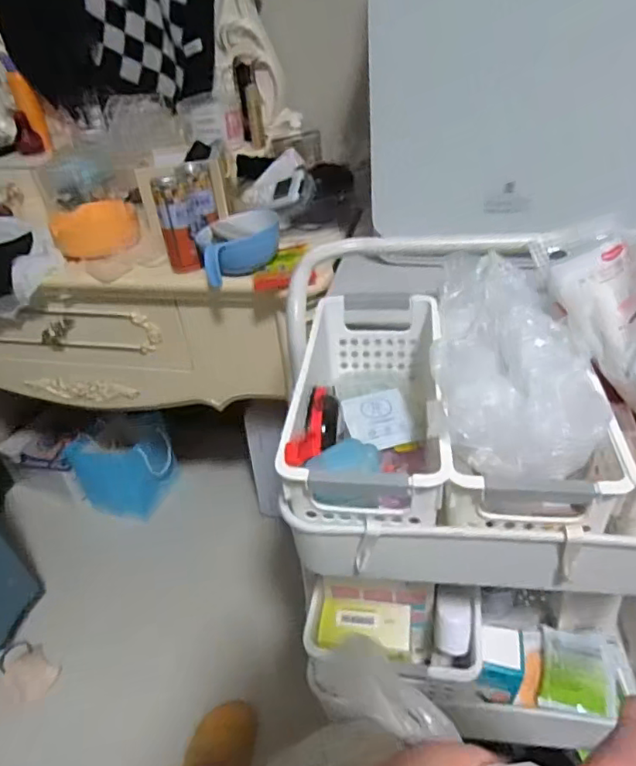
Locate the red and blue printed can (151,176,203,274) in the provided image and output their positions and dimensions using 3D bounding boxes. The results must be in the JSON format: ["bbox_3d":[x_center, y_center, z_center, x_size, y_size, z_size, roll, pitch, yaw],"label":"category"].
[{"bbox_3d":[-0.204,-0.227,0.821,0.049,0.135,0.041,-16,36,-14],"label":"red and blue printed can"}]

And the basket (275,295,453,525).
[{"bbox_3d":[0.049,0.029,0.542,0.130,0.113,0.277,-1,35,7],"label":"basket"}]

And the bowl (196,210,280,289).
[{"bbox_3d":[-0.112,-0.197,0.809,0.121,0.061,0.107,-9,35,-5],"label":"bowl"}]

